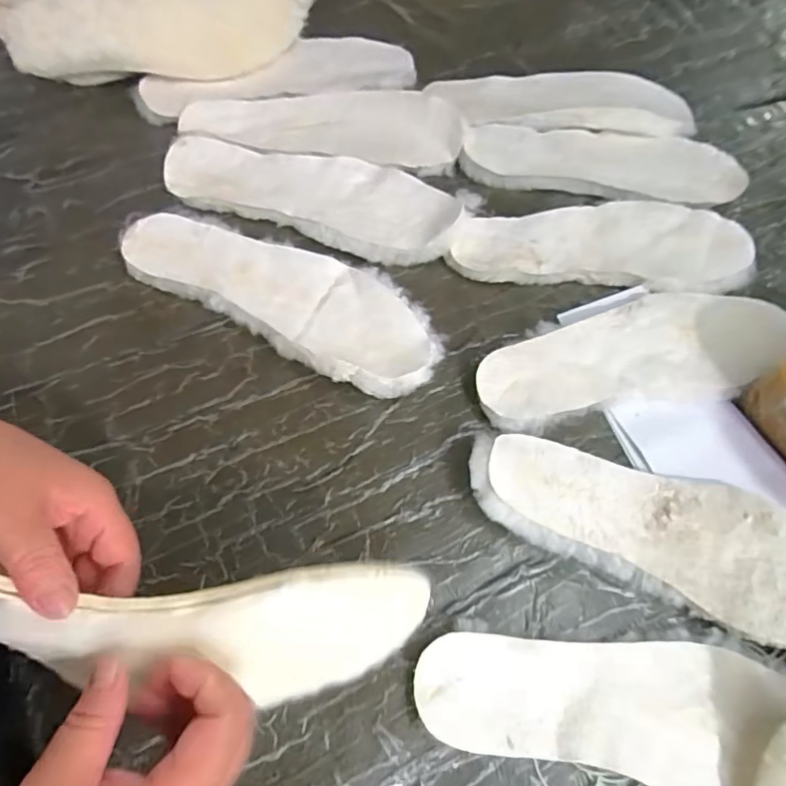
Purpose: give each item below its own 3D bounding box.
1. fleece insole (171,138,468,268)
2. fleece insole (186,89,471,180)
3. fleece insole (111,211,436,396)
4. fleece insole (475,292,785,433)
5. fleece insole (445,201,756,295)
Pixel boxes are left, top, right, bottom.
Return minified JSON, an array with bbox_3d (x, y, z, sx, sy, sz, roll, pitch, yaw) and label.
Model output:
[{"bbox_3d":[-0.071,-0.187,0.507,0.262,0.021,0.099,18,65,6],"label":"fleece insole"},{"bbox_3d":[-0.066,-0.265,0.545,0.261,0.027,0.091,4,64,-1],"label":"fleece insole"},{"bbox_3d":[-0.091,-0.086,0.461,0.273,0.018,0.098,28,66,11],"label":"fleece insole"},{"bbox_3d":[0.202,-0.031,0.449,0.274,0.014,0.093,-14,65,-9],"label":"fleece insole"},{"bbox_3d":[0.188,-0.131,0.497,0.269,0.014,0.097,0,64,-3],"label":"fleece insole"}]

